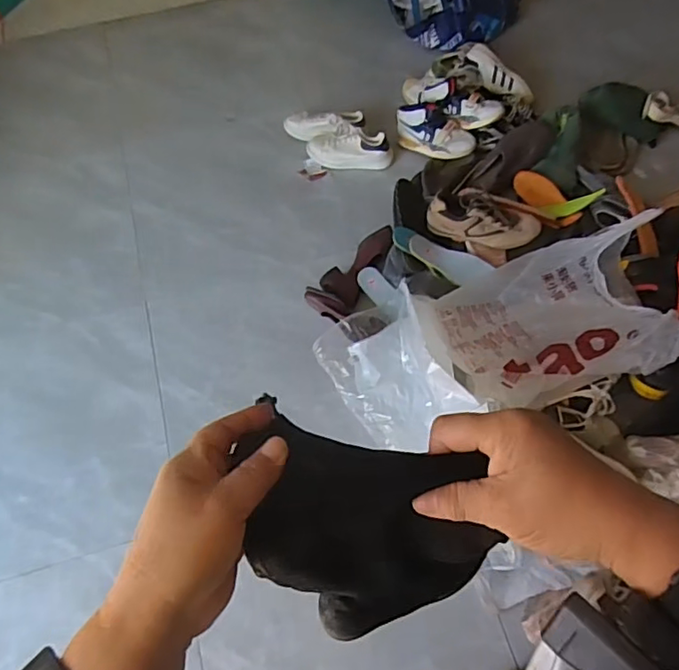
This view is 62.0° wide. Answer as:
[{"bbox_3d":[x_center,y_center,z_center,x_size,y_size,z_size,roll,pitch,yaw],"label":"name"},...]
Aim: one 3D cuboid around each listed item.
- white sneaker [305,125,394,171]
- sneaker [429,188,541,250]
[{"bbox_3d":[0.030,-0.549,1.659,0.246,0.091,0.089,1,62,4],"label":"white sneaker"},{"bbox_3d":[0.357,-0.289,1.431,0.269,0.102,0.133,17,99,5],"label":"sneaker"}]

